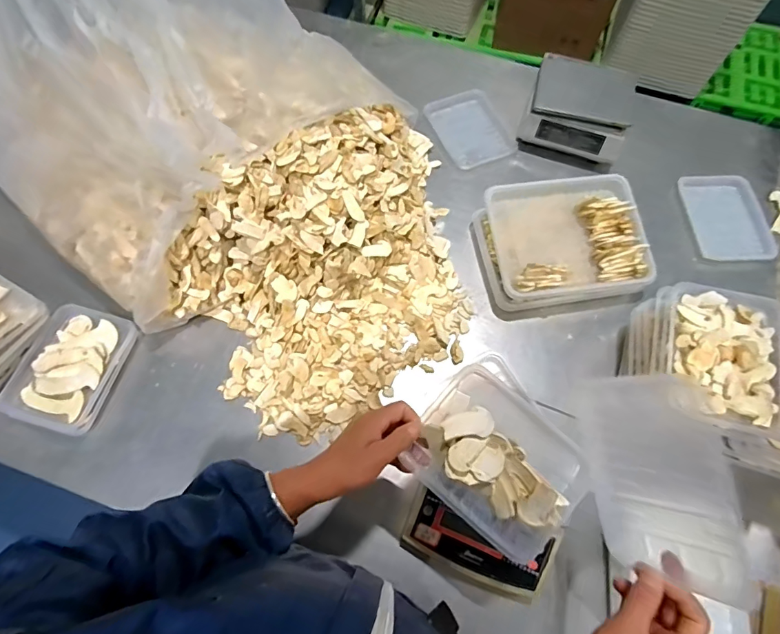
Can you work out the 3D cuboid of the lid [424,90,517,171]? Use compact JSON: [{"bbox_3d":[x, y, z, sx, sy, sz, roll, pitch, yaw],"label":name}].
[{"bbox_3d":[0.164,-0.385,0.917,0.135,0.019,0.174,-23,75,-4],"label":"lid"}]

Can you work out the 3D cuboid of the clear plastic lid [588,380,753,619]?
[{"bbox_3d":[0.246,0.146,0.404,0.020,0.132,0.180,-10,92,-25],"label":"clear plastic lid"}]

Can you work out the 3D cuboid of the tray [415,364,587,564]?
[{"bbox_3d":[0.115,0.153,0.474,0.171,0.056,0.132,37,73,15],"label":"tray"}]

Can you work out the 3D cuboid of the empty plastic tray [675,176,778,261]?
[{"bbox_3d":[0.634,-0.188,0.834,0.116,0.030,0.191,-4,68,0],"label":"empty plastic tray"}]

